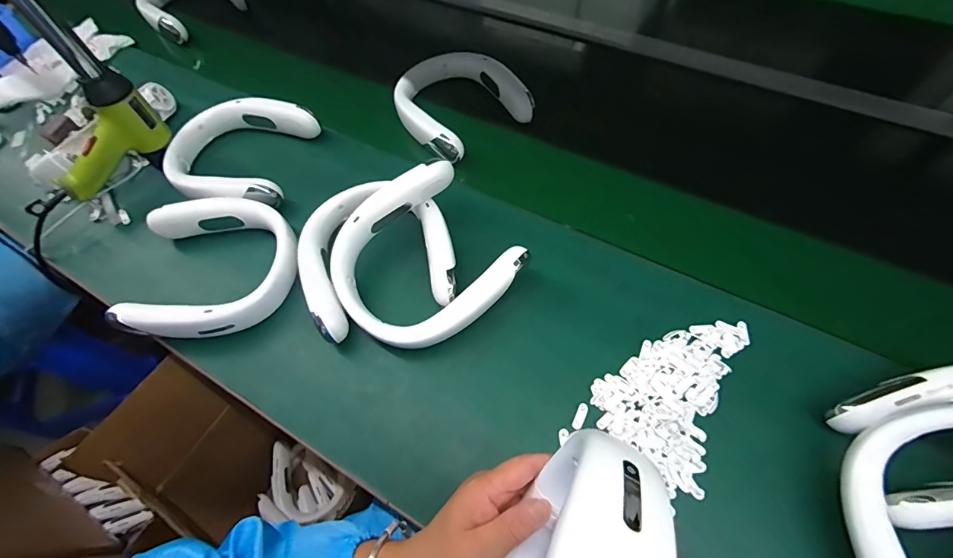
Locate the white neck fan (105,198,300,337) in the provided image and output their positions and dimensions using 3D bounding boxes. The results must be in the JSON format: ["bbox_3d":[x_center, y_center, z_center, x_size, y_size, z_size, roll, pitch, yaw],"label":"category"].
[{"bbox_3d":[-0.335,-0.015,0.544,0.204,0.057,0.191,-2,62,3],"label":"white neck fan"}]

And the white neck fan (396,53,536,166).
[{"bbox_3d":[-0.035,-0.291,0.680,0.184,0.043,0.213,-34,65,-13],"label":"white neck fan"}]

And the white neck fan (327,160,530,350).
[{"bbox_3d":[-0.066,-0.023,0.506,0.200,0.052,0.191,-37,77,-2],"label":"white neck fan"}]

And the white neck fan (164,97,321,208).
[{"bbox_3d":[-0.360,-0.186,0.642,0.197,0.056,0.193,9,64,9],"label":"white neck fan"}]

